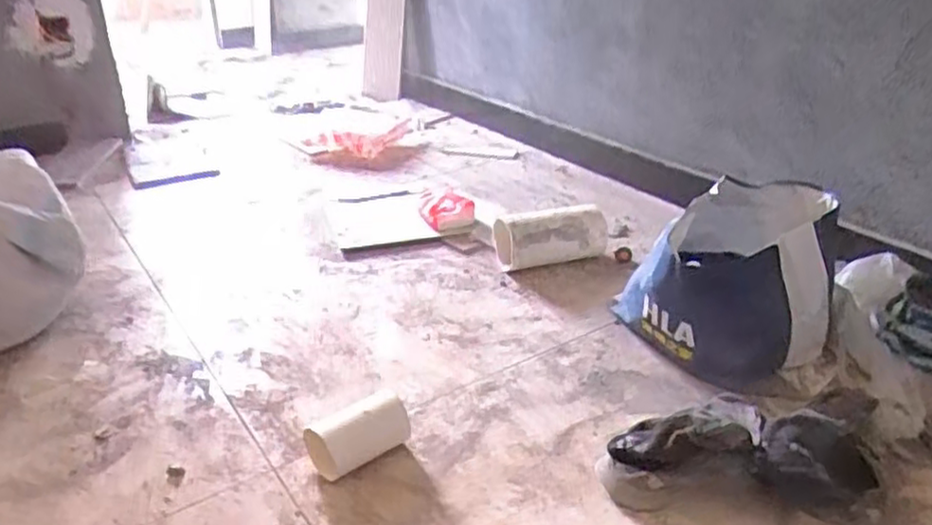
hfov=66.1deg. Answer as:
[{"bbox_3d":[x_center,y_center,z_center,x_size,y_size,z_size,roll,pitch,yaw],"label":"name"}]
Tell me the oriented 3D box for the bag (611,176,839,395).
[{"bbox_3d":[0.410,0.026,1.139,0.317,0.224,0.315,10,32,19],"label":"bag"}]

